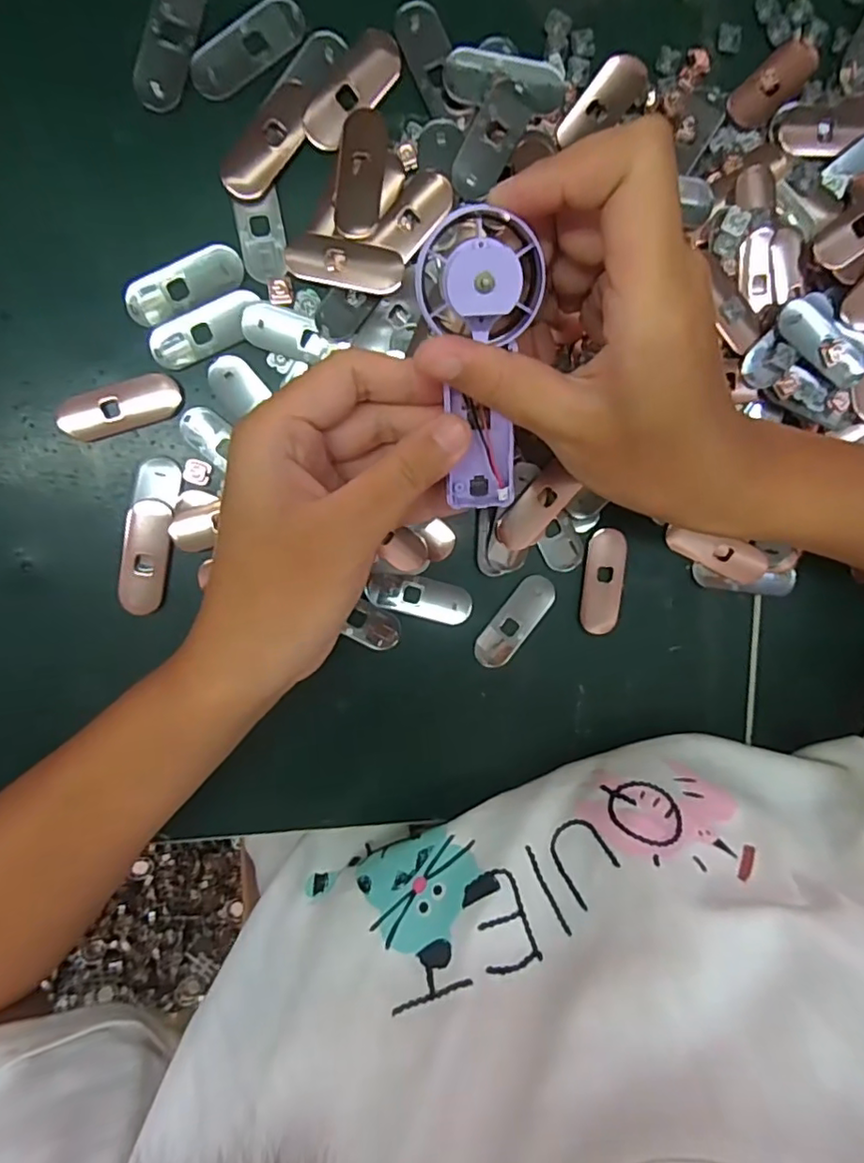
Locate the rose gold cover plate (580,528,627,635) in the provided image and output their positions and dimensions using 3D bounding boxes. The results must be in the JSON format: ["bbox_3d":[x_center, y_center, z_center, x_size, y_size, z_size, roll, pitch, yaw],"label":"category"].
[{"bbox_3d":[0.082,0.000,0.284,0.019,0.004,0.049,3,98,-5],"label":"rose gold cover plate"}]

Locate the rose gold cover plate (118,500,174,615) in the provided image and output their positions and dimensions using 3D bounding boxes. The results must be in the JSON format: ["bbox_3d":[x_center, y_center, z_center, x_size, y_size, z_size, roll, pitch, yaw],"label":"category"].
[{"bbox_3d":[-0.125,-0.010,0.260,0.019,0.008,0.048,10,97,-6],"label":"rose gold cover plate"}]

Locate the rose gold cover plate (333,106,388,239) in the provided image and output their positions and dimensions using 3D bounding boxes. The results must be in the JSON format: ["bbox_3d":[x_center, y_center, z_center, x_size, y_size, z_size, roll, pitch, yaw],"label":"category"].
[{"bbox_3d":[-0.029,-0.167,0.245,0.019,0.004,0.047,6,98,-6],"label":"rose gold cover plate"}]

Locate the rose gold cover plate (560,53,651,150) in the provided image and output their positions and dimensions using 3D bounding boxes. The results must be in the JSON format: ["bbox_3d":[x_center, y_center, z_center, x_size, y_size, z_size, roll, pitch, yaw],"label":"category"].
[{"bbox_3d":[0.073,-0.202,0.251,0.020,0.004,0.046,39,93,-9],"label":"rose gold cover plate"}]

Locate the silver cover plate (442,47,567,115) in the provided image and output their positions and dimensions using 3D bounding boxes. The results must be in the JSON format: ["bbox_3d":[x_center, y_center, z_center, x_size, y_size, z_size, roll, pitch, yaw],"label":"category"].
[{"bbox_3d":[0.030,-0.205,0.243,0.050,0.005,0.020,1,105,-7],"label":"silver cover plate"}]

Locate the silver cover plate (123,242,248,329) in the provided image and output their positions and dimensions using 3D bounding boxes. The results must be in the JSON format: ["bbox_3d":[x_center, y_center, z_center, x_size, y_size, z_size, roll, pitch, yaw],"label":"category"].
[{"bbox_3d":[-0.103,-0.124,0.250,0.049,0.005,0.019,-28,100,-1],"label":"silver cover plate"}]

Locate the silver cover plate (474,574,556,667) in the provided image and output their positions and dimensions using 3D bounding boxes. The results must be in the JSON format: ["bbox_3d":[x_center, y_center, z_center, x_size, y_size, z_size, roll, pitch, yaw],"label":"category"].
[{"bbox_3d":[0.039,0.019,0.283,0.019,0.004,0.049,36,94,-9],"label":"silver cover plate"}]

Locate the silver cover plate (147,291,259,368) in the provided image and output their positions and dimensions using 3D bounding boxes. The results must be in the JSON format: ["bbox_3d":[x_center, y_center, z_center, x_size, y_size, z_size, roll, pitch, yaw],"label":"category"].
[{"bbox_3d":[-0.095,-0.106,0.251,0.048,0.004,0.020,-28,100,-1],"label":"silver cover plate"}]

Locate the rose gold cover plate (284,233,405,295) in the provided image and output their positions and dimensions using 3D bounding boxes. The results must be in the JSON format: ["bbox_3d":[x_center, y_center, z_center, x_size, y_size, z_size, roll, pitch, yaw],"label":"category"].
[{"bbox_3d":[-0.036,-0.133,0.249,0.048,0.004,0.019,8,98,-6],"label":"rose gold cover plate"}]

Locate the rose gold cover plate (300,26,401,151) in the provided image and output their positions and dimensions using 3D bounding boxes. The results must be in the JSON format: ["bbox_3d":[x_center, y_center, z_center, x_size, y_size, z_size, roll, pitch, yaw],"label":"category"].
[{"bbox_3d":[-0.032,-0.199,0.241,0.021,0.004,0.051,39,93,-9],"label":"rose gold cover plate"}]

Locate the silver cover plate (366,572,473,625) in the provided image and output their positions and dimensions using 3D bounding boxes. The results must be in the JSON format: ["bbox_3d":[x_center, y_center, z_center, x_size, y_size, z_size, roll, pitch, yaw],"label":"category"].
[{"bbox_3d":[-0.005,0.008,0.275,0.048,0.004,0.018,14,97,-7],"label":"silver cover plate"}]

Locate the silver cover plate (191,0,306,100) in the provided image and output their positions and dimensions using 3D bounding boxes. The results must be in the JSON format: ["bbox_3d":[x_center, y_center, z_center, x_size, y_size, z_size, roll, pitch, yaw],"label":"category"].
[{"bbox_3d":[-0.074,-0.214,0.236,0.050,0.004,0.019,-39,100,1],"label":"silver cover plate"}]

